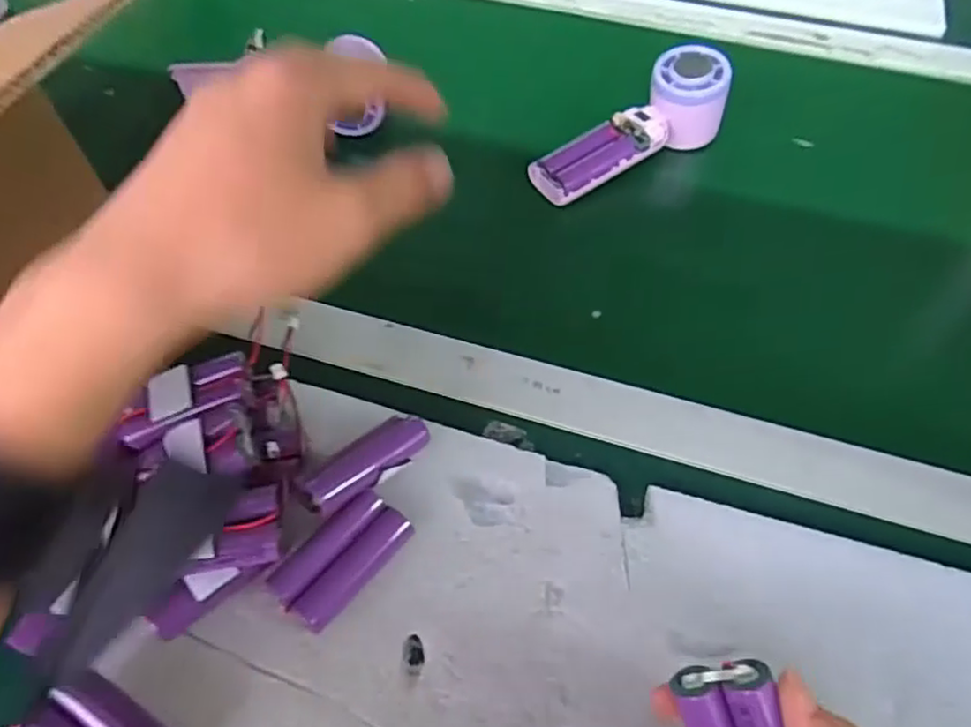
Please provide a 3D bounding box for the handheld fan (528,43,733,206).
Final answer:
[{"bbox_3d":[0.108,-0.174,0.513,0.160,0.064,0.047,-29,61,-15],"label":"handheld fan"}]

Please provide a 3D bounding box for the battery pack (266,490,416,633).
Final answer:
[{"bbox_3d":[-0.069,0.095,0.331,0.033,0.020,0.066,36,66,22],"label":"battery pack"}]

